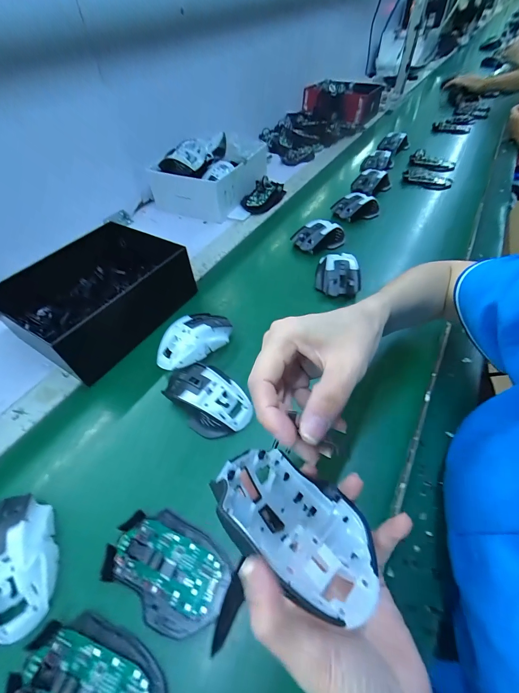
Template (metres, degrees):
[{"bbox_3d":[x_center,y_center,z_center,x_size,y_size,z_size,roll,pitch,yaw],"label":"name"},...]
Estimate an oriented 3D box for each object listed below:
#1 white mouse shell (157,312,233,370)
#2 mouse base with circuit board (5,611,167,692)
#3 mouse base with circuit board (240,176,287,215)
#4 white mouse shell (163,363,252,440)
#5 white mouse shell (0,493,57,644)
[{"bbox_3d":[-0.091,-0.010,0.416,0.115,0.043,0.069,-36,57,-24],"label":"white mouse shell"},{"bbox_3d":[-0.126,0.253,0.216,0.113,0.015,0.072,16,53,16],"label":"mouse base with circuit board"},{"bbox_3d":[0.011,-0.372,0.713,0.075,0.035,0.152,22,55,20],"label":"mouse base with circuit board"},{"bbox_3d":[-0.064,0.059,0.363,0.116,0.036,0.075,33,59,27],"label":"white mouse shell"},{"bbox_3d":[-0.222,0.187,0.263,0.063,0.035,0.112,-36,57,-24],"label":"white mouse shell"}]

